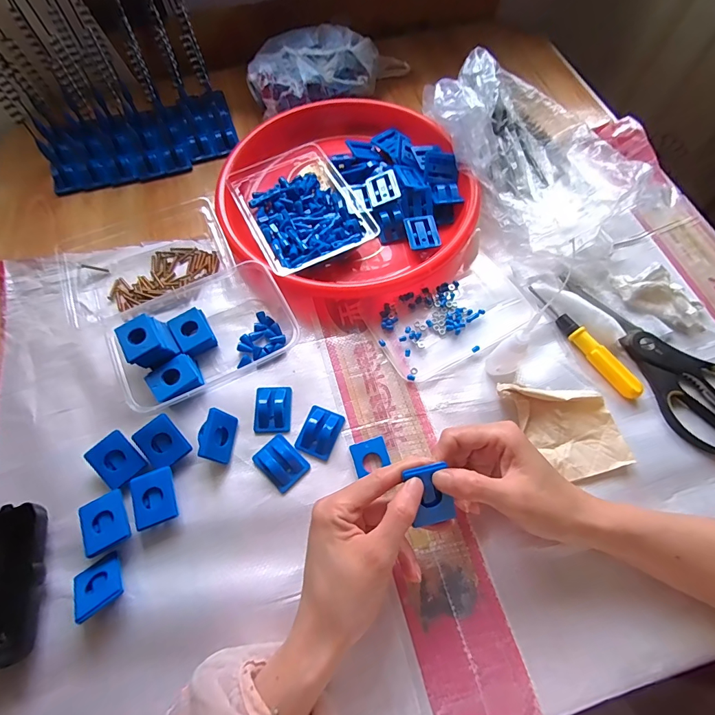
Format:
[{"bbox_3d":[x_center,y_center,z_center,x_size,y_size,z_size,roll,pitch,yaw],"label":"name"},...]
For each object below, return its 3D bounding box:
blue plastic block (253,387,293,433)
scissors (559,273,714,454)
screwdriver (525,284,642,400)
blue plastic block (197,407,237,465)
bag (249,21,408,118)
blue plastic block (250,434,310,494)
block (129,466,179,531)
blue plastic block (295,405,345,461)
[{"bbox_3d":[-0.082,0.049,0.374,0.035,0.011,0.045,-2,65,0],"label":"blue plastic block"},{"bbox_3d":[0.303,-0.008,0.389,0.088,0.012,0.216,-22,67,-9],"label":"scissors"},{"bbox_3d":[0.228,-0.020,0.395,0.016,0.014,0.142,-28,68,-11],"label":"screwdriver"},{"bbox_3d":[-0.128,0.072,0.355,0.016,0.035,0.044,-11,62,31],"label":"blue plastic block"},{"bbox_3d":[-0.041,-0.411,0.552,0.229,0.061,0.110,-27,67,-11],"label":"bag"},{"bbox_3d":[-0.069,0.093,0.350,0.045,0.013,0.034,42,72,18],"label":"blue plastic block"},{"bbox_3d":[-0.174,0.121,0.336,0.035,0.014,0.043,-20,66,-8],"label":"block"},{"bbox_3d":[-0.034,0.068,0.363,0.034,0.011,0.045,20,67,10],"label":"blue plastic block"}]

